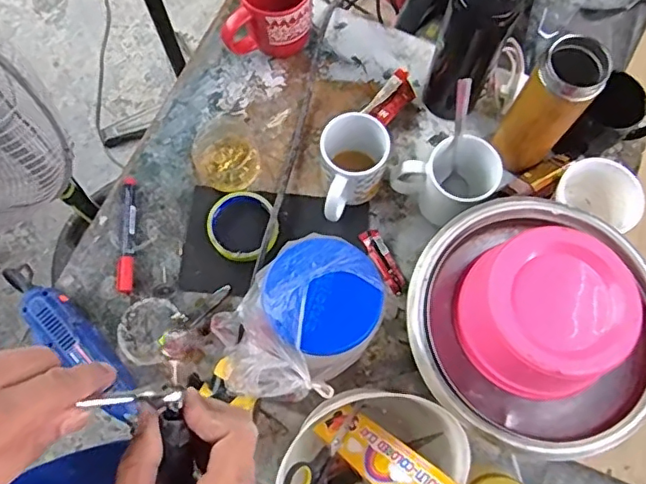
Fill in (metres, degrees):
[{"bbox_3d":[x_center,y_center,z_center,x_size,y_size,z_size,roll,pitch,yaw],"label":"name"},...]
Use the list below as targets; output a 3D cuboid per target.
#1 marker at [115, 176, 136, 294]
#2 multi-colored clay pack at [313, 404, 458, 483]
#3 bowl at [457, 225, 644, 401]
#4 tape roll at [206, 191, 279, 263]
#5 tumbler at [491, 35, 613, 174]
[{"bbox_3d":[-0.245,-0.011,0.694,0.022,0.016,0.146,-1,73,-1],"label":"marker"},{"bbox_3d":[0.066,0.214,0.522,0.052,0.223,0.021,-49,119,-13],"label":"multi-colored clay pack"},{"bbox_3d":[0.211,0.067,0.534,0.138,0.079,0.149,0,72,0],"label":"bowl"},{"bbox_3d":[-0.099,-0.020,0.689,0.086,0.013,0.090,0,73,-1],"label":"tape roll"},{"bbox_3d":[0.250,-0.145,0.636,0.066,0.202,0.056,38,76,10],"label":"tumbler"}]

